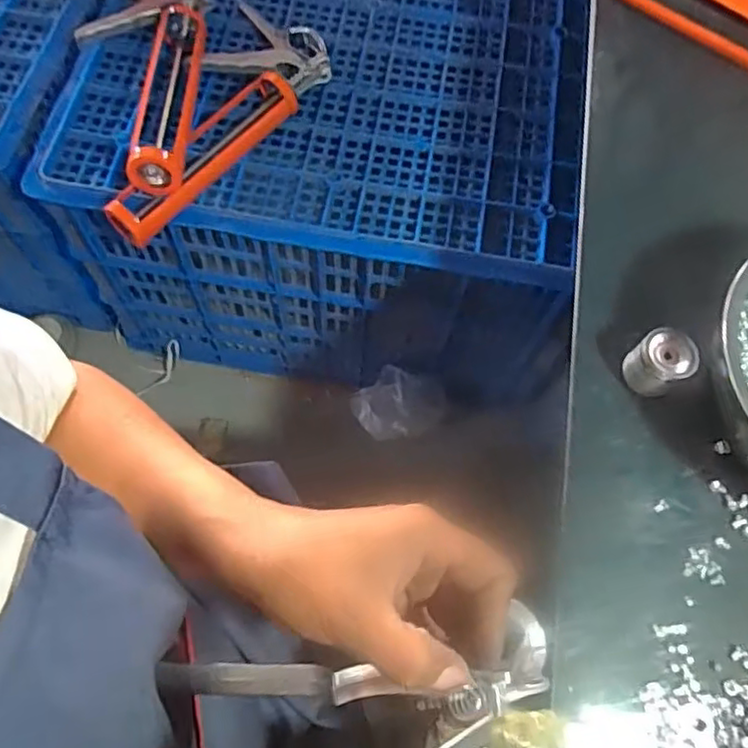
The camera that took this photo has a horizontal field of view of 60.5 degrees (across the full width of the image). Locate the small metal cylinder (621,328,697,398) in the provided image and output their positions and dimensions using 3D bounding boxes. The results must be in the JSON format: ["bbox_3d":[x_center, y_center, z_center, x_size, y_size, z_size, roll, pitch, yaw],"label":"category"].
[{"bbox_3d":[0.185,-0.007,0.417,0.039,0.030,0.034,-37,74,-16],"label":"small metal cylinder"}]

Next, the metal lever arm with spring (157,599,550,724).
[{"bbox_3d":[-0.007,0.131,0.285,0.176,0.036,0.042,-2,67,-2],"label":"metal lever arm with spring"}]

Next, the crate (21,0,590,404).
[{"bbox_3d":[-0.061,-0.277,0.920,0.615,0.351,0.470,12,68,2],"label":"crate"}]

